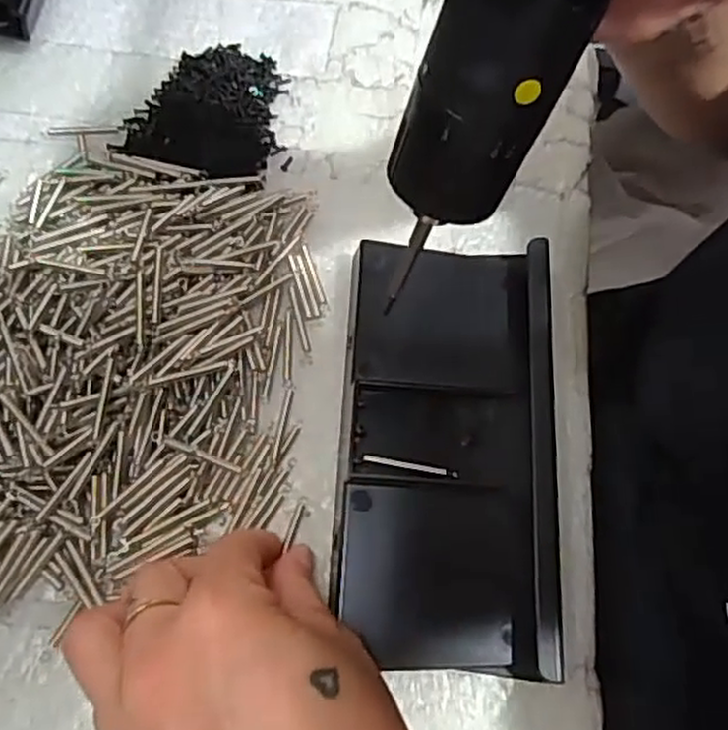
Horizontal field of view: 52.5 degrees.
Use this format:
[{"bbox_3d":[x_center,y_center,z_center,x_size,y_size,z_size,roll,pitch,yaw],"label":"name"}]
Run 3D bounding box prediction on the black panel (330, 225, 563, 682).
[{"bbox_3d":[0.032,0.028,0.282,0.080,0.016,0.163,2,71,-1],"label":"black panel"}]

